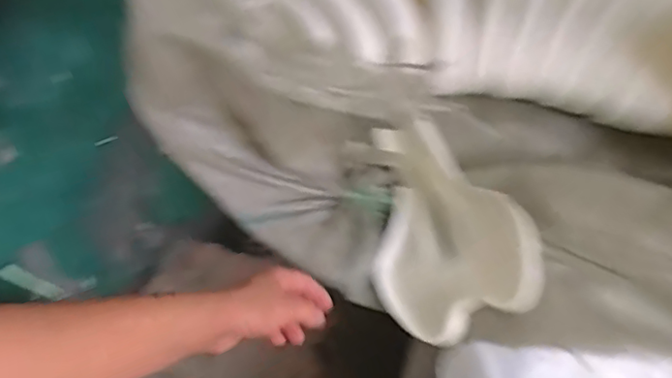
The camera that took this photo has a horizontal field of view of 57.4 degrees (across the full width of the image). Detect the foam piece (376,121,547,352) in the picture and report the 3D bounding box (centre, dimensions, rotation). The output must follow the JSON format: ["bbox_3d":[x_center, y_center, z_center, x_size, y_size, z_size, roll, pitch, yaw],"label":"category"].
[{"bbox_3d":[0.096,0.046,0.609,0.155,0.030,0.211,-47,59,19],"label":"foam piece"}]

